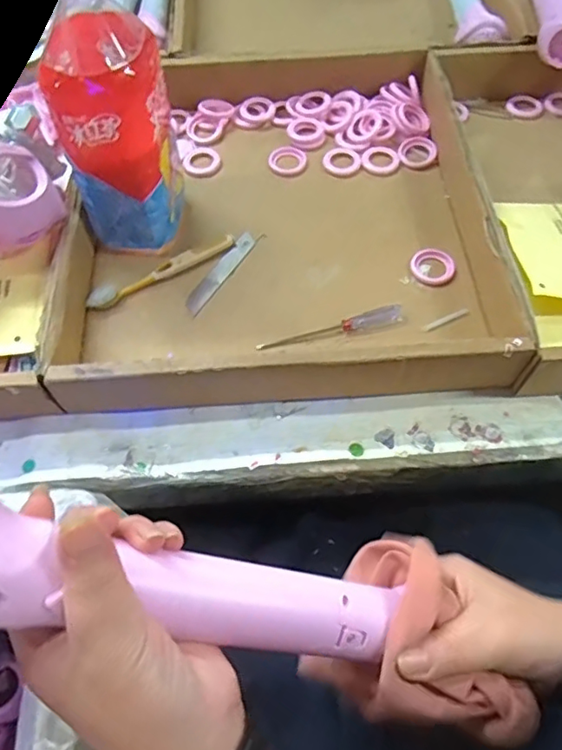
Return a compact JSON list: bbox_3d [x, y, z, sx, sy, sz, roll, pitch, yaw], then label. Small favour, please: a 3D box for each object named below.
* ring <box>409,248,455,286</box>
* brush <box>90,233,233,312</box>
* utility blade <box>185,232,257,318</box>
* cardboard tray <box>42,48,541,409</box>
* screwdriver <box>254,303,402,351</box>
[{"bbox_3d":[0.132,-0.095,0.495,0.038,0.010,0.036,0,60,0],"label":"ring"},{"bbox_3d":[-0.103,-0.091,0.494,0.136,0.012,0.018,-28,64,-15],"label":"brush"},{"bbox_3d":[-0.052,-0.091,0.497,0.016,0.004,0.099,32,63,4],"label":"utility blade"},{"bbox_3d":[-0.003,-0.153,0.506,0.340,0.058,0.372,-3,60,-1],"label":"cardboard tray"},{"bbox_3d":[0.040,-0.040,0.461,0.119,0.009,0.017,-10,61,-6],"label":"screwdriver"}]

